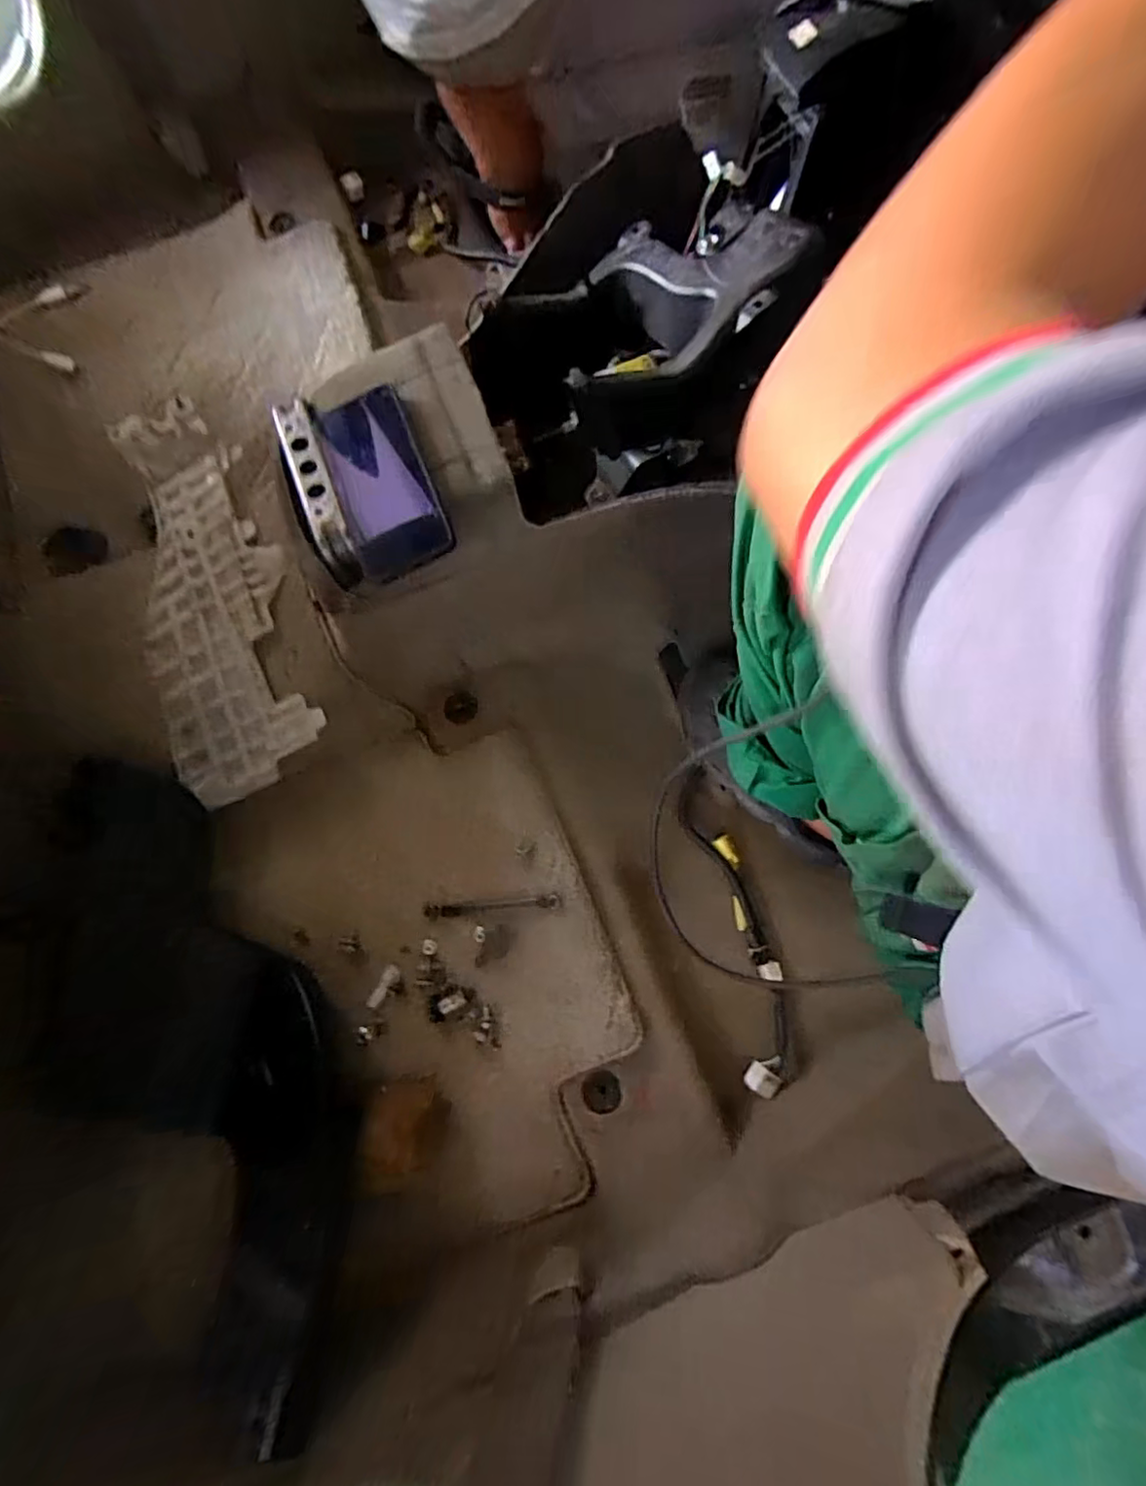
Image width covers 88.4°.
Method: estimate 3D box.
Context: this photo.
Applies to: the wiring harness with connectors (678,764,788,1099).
[{"bbox_3d":[0.161,0.174,0.588,0.054,0.025,0.313,-11,76,-1],"label":"wiring harness with connectors"}]

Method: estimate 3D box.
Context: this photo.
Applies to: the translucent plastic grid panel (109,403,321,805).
[{"bbox_3d":[-0.382,-0.159,0.623,0.164,0.025,0.430,-17,80,7],"label":"translucent plastic grid panel"}]

